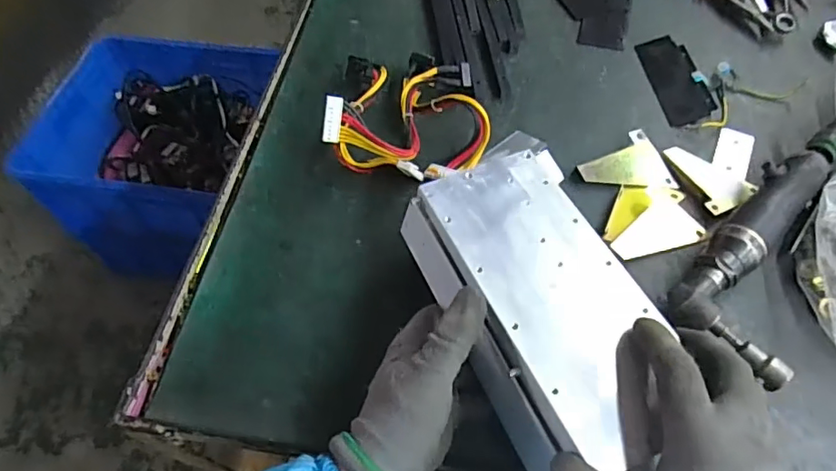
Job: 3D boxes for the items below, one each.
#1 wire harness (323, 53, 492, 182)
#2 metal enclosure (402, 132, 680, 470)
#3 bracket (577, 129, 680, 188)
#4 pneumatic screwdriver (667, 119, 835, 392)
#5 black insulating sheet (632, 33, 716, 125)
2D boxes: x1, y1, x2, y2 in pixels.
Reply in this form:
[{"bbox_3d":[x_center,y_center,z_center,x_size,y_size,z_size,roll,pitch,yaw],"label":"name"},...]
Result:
[{"bbox_3d":[-0.006,-0.127,0.528,0.147,0.061,0.161,4,58,4],"label":"wire harness"},{"bbox_3d":[0.085,0.047,0.383,0.121,0.054,0.224,-20,59,-11],"label":"metal enclosure"},{"bbox_3d":[0.194,-0.062,0.508,0.076,0.011,0.064,-21,59,-11],"label":"bracket"},{"bbox_3d":[0.308,-0.007,0.457,0.090,0.037,0.265,34,64,21],"label":"pneumatic screwdriver"},{"bbox_3d":[0.274,-0.166,0.577,0.051,0.008,0.126,-10,55,9],"label":"black insulating sheet"}]

